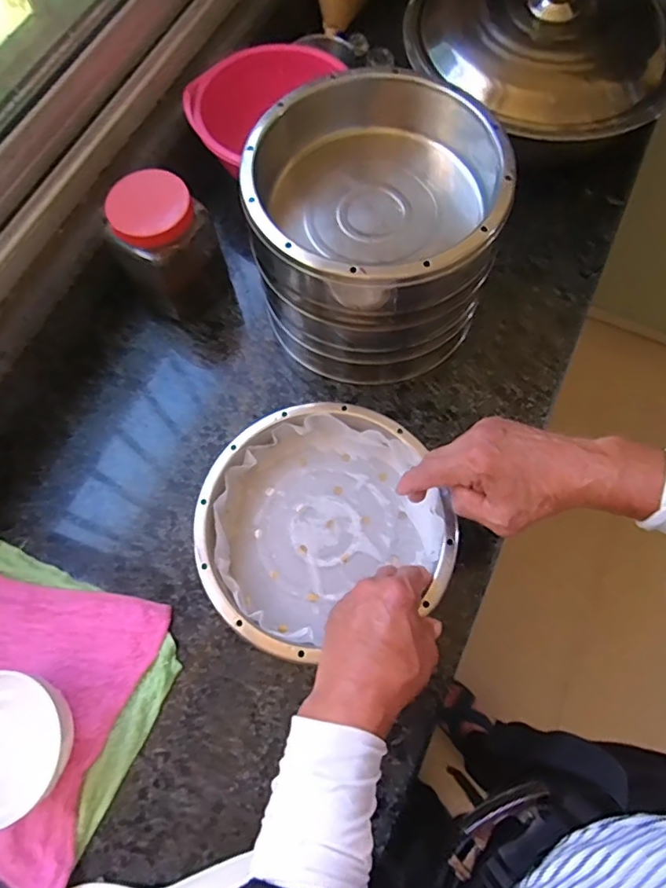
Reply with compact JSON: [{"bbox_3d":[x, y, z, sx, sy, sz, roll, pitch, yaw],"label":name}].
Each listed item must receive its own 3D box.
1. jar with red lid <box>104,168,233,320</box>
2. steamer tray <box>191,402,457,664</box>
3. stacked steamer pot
[{"bbox_3d":[-0.169,-0.207,0.586,0.094,0.135,0.084,-22,71,-6],"label":"jar with red lid"},{"bbox_3d":[-0.015,0.073,0.519,0.221,0.049,0.206,-28,72,-8],"label":"steamer tray"},{"bbox_3d":[0.040,-0.212,0.552,0.230,0.193,0.228,-1,70,1],"label":"stacked steamer pot"}]

